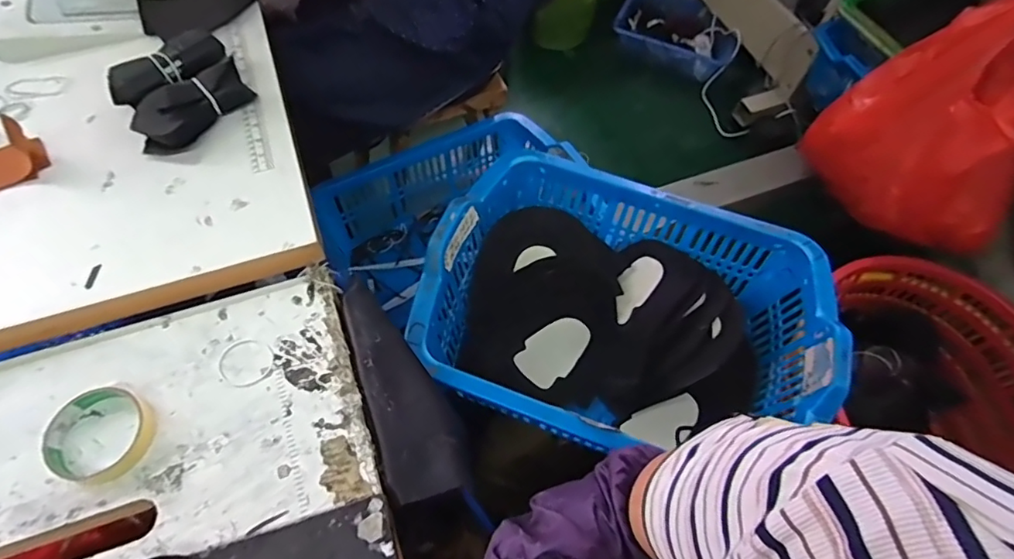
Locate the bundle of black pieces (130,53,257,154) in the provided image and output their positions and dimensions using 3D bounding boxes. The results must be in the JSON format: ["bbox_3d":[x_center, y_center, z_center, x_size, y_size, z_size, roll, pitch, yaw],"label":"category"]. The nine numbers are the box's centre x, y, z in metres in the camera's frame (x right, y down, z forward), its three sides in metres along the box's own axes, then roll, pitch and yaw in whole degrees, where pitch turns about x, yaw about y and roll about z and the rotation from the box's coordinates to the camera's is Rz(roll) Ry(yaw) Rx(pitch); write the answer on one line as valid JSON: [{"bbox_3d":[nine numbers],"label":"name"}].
[{"bbox_3d":[-0.369,-0.207,0.638,0.140,0.044,0.062,-38,69,-21],"label":"bundle of black pieces"}]

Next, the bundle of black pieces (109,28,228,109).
[{"bbox_3d":[-0.417,-0.260,0.667,0.056,0.039,0.141,37,65,16],"label":"bundle of black pieces"}]

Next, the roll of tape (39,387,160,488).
[{"bbox_3d":[-0.374,0.141,0.495,0.093,0.018,0.082,17,61,6],"label":"roll of tape"}]

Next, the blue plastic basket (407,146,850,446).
[{"bbox_3d":[0.159,0.058,0.788,0.529,0.177,0.390,19,61,7],"label":"blue plastic basket"}]

